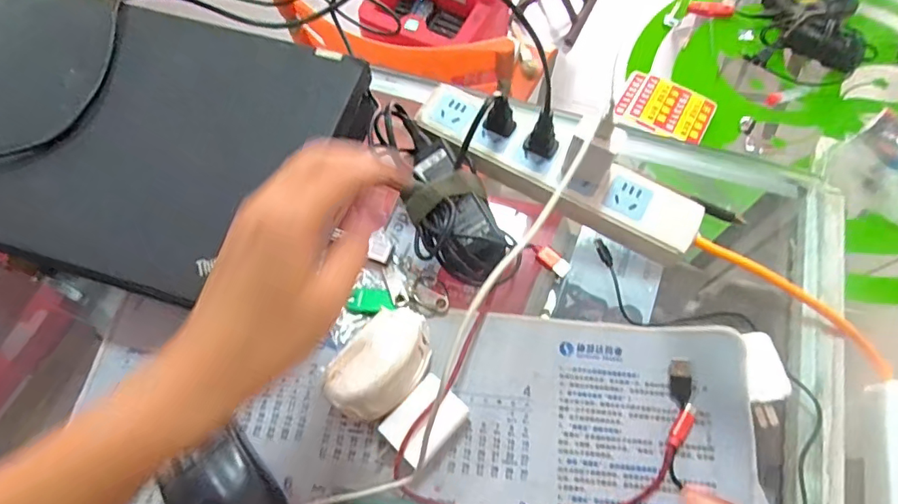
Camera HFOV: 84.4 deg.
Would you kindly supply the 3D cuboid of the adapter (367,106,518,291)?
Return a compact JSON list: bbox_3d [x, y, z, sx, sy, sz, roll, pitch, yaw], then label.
[{"bbox_3d":[-0.010,-0.046,0.397,0.075,0.039,0.163,-27,68,-12],"label":"adapter"}]

